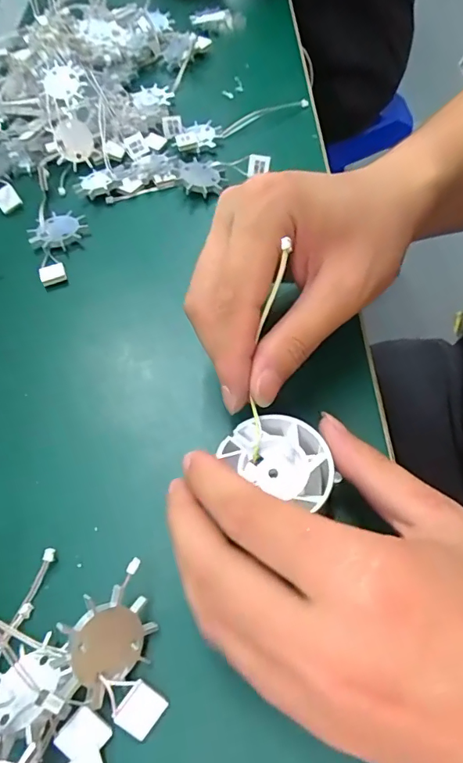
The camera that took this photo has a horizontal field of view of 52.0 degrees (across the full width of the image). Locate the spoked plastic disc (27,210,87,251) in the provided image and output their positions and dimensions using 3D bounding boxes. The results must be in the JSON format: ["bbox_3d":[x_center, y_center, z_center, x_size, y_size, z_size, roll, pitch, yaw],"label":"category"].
[{"bbox_3d":[-0.121,-0.106,0.331,0.034,0.006,0.036,-2,58,4],"label":"spoked plastic disc"}]

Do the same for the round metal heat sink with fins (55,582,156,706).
[{"bbox_3d":[-0.047,0.100,0.185,0.034,0.004,0.035,6,80,-36],"label":"round metal heat sink with fins"}]

